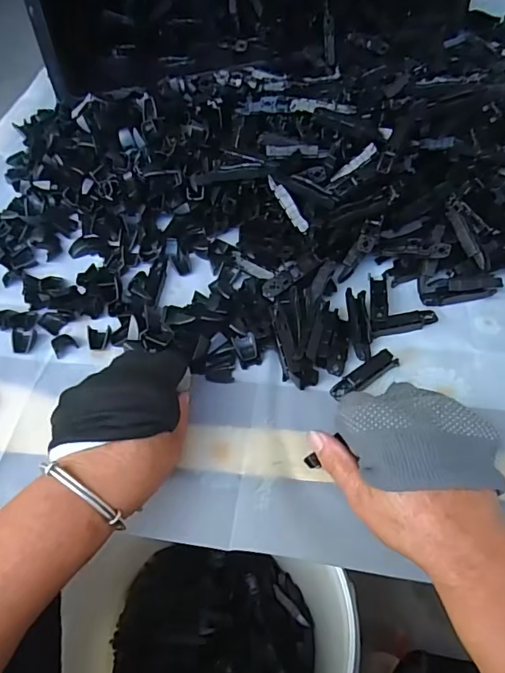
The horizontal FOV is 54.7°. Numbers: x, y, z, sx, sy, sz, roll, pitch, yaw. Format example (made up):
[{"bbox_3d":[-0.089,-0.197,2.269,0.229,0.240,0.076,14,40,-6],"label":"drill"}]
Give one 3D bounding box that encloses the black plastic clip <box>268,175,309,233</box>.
[{"bbox_3d":[0.033,-0.125,0.459,0.009,0.009,0.062,-30,81,-22],"label":"black plastic clip"}]

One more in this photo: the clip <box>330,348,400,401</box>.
[{"bbox_3d":[0.091,0.030,0.395,0.063,0.007,0.016,-28,59,-21],"label":"clip"}]

